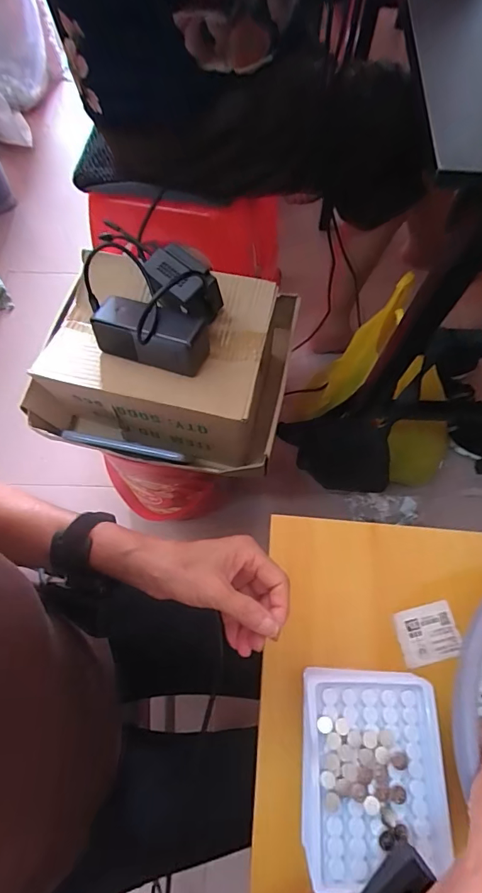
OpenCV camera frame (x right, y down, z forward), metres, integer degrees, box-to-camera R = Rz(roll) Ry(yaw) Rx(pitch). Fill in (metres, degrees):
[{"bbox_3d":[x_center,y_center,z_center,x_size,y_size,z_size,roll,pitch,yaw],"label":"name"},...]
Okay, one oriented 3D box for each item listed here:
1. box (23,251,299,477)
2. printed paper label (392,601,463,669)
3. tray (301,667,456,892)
[{"bbox_3d":[-0.104,-0.104,0.614,0.318,0.149,0.241,12,68,5],"label":"box"},{"bbox_3d":[0.178,0.178,0.435,0.058,0.004,0.049,-13,68,-5],"label":"printed paper label"},{"bbox_3d":[0.098,0.241,0.337,0.103,0.014,0.134,2,67,1],"label":"tray"}]

